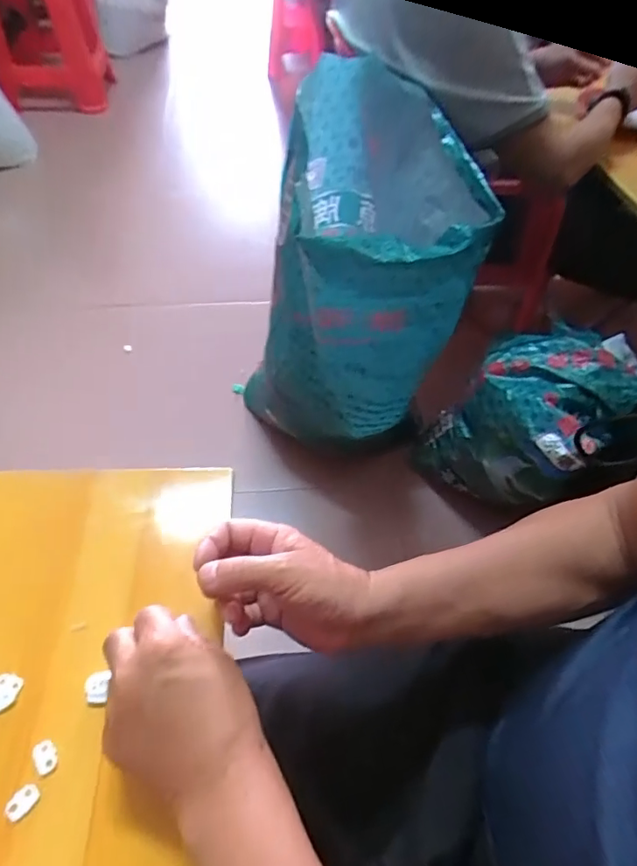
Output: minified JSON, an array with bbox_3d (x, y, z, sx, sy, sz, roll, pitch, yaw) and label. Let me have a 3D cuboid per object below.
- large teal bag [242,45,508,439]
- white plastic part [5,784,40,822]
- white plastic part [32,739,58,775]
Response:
[{"bbox_3d":[0.036,-0.227,0.871,0.308,0.514,0.357,-4,52,-6],"label":"large teal bag"},{"bbox_3d":[-0.187,0.233,0.334,0.014,0.004,0.020,30,56,19],"label":"white plastic part"},{"bbox_3d":[-0.180,0.213,0.349,0.013,0.004,0.020,-25,57,-21],"label":"white plastic part"}]

